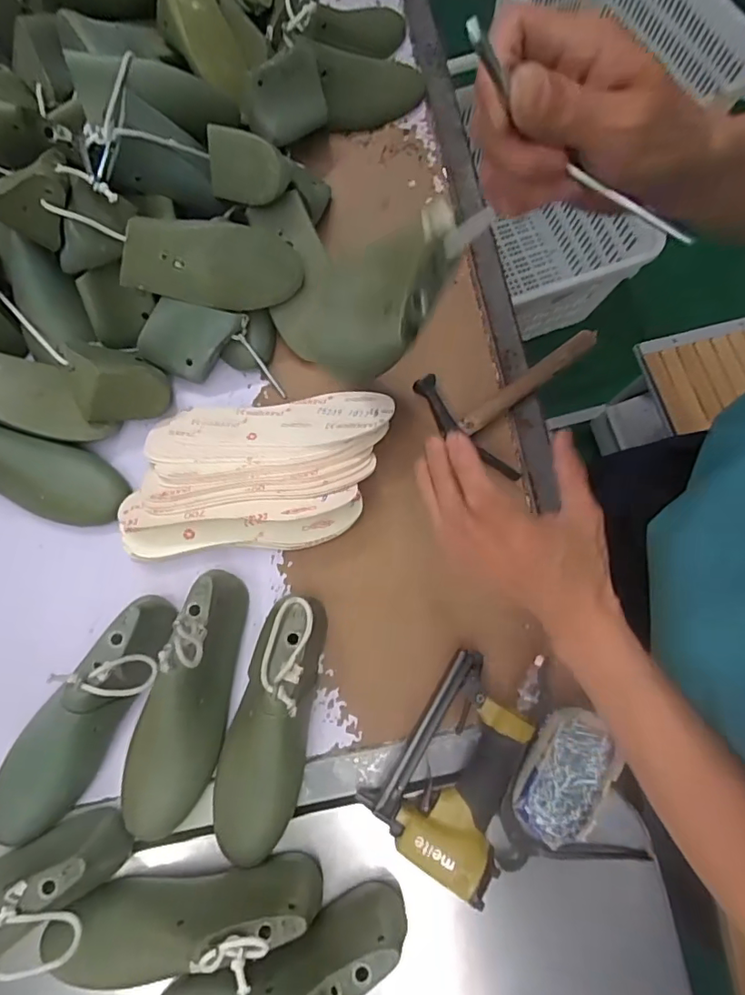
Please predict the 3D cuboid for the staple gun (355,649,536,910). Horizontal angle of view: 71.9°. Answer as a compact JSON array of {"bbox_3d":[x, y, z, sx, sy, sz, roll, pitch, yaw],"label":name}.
[{"bbox_3d":[0.091,0.268,0.509,0.135,0.043,0.181,36,79,6],"label":"staple gun"}]

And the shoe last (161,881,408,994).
[{"bbox_3d":[-0.092,0.426,0.441,0.245,0.079,0.079,-35,80,-9],"label":"shoe last"}]

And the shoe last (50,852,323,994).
[{"bbox_3d":[-0.161,0.386,0.449,0.226,0.084,0.077,-7,77,-3],"label":"shoe last"}]

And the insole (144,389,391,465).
[{"bbox_3d":[-0.117,-0.082,0.577,0.271,0.011,0.079,-5,53,7],"label":"insole"}]

